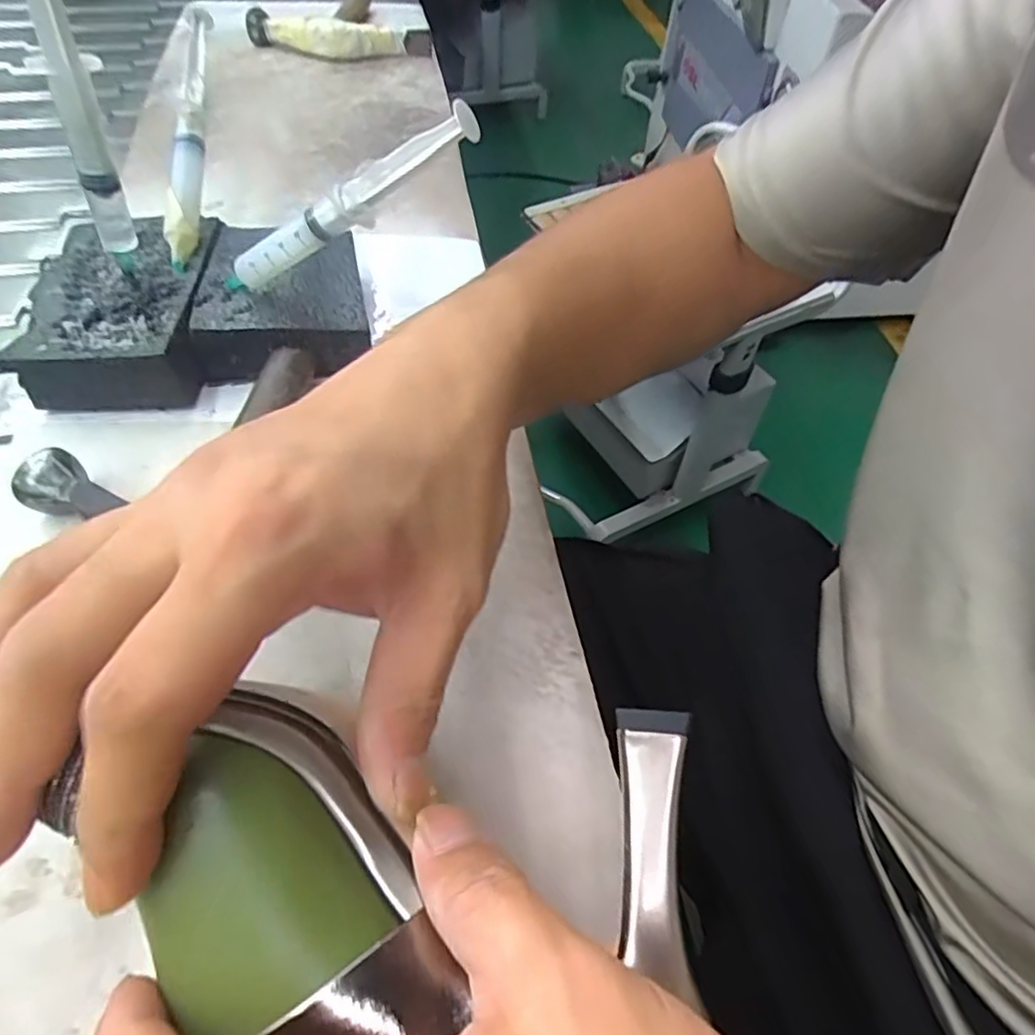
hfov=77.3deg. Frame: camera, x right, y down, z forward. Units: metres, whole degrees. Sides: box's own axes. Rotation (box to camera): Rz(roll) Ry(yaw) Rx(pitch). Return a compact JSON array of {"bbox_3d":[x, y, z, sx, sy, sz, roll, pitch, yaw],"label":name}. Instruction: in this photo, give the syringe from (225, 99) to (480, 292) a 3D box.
[{"bbox_3d":[-0.085,-0.139,0.298,0.160,0.019,0.015,-16,46,32],"label":"syringe"}]

